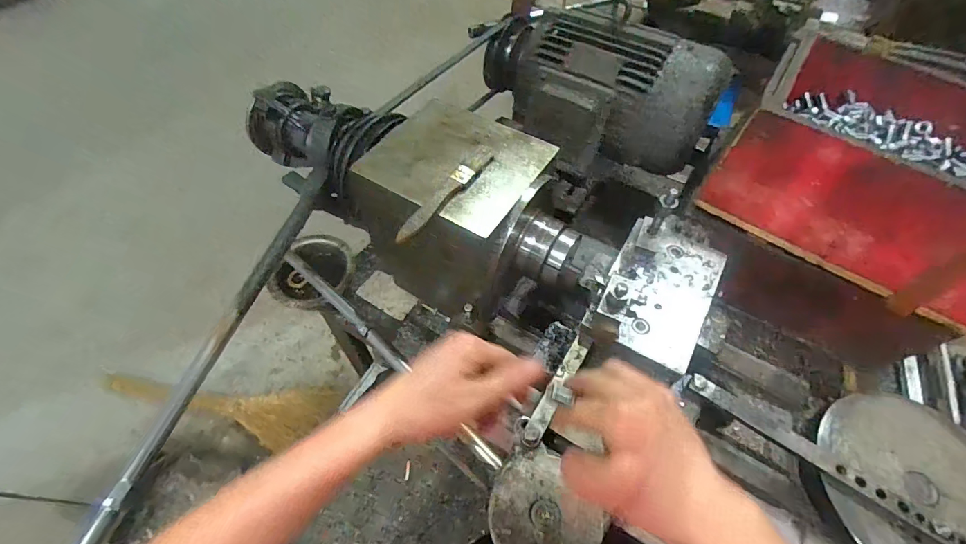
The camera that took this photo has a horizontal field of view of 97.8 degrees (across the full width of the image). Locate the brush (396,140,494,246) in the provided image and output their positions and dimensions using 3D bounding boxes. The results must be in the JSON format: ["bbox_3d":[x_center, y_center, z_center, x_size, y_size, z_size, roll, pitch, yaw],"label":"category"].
[{"bbox_3d":[-0.035,-0.082,0.423,0.026,0.013,0.151,25,58,15],"label":"brush"}]

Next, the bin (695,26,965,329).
[{"bbox_3d":[0.518,-0.129,0.535,0.362,0.149,0.257,31,60,18],"label":"bin"}]

